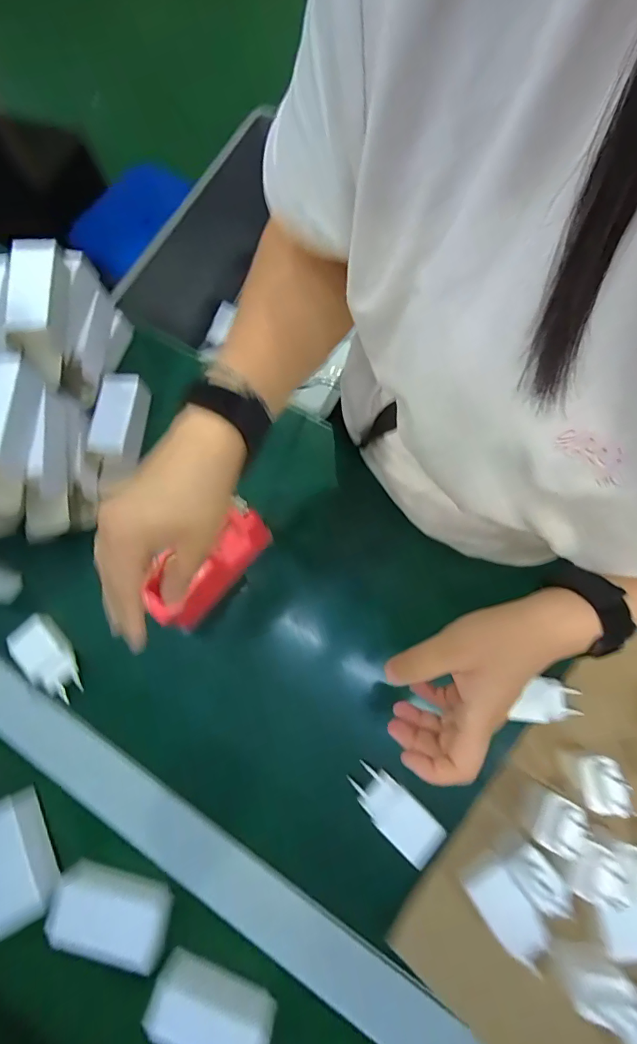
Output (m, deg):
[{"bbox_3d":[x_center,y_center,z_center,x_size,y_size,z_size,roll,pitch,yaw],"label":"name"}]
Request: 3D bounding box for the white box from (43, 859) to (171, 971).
[{"bbox_3d":[-0.184,0.343,0.385,0.110,0.042,0.055,16,75,6],"label":"white box"}]

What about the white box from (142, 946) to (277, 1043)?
[{"bbox_3d":[-0.088,0.399,0.356,0.099,0.055,0.033,16,75,7],"label":"white box"}]

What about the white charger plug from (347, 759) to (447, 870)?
[{"bbox_3d":[0.066,0.251,0.382,0.082,0.024,0.039,39,78,12],"label":"white charger plug"}]

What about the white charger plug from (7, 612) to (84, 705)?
[{"bbox_3d":[-0.271,0.138,0.444,0.048,0.021,0.090,-43,77,-10],"label":"white charger plug"}]

